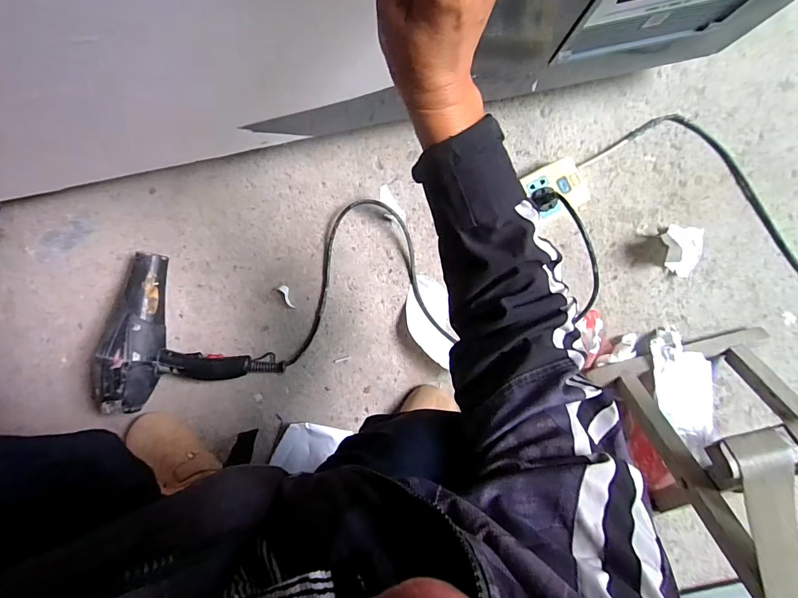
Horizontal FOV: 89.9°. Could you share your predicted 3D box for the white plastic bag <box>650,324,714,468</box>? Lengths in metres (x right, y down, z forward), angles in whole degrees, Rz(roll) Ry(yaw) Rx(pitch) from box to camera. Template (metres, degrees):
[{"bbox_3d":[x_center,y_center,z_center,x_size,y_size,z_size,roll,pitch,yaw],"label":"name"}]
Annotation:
[{"bbox_3d":[0.431,0.140,0.600,0.085,0.022,0.193,-6,76,0],"label":"white plastic bag"}]

